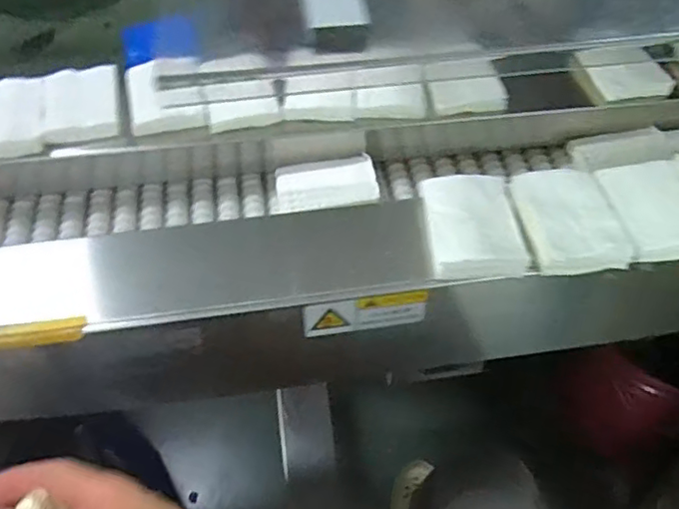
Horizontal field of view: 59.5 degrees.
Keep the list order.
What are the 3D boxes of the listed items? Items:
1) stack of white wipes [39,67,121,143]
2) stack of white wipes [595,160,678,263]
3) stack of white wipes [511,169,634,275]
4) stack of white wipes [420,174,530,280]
[{"bbox_3d":[-0.264,-0.156,0.612,0.074,0.019,0.090,-8,53,-6],"label":"stack of white wipes"},{"bbox_3d":[0.279,-0.043,0.520,0.077,0.012,0.106,-4,53,-3],"label":"stack of white wipes"},{"bbox_3d":[0.196,-0.033,0.516,0.078,0.020,0.107,-6,53,-4],"label":"stack of white wipes"},{"bbox_3d":[0.113,-0.027,0.505,0.074,0.029,0.096,-3,53,-2],"label":"stack of white wipes"}]

